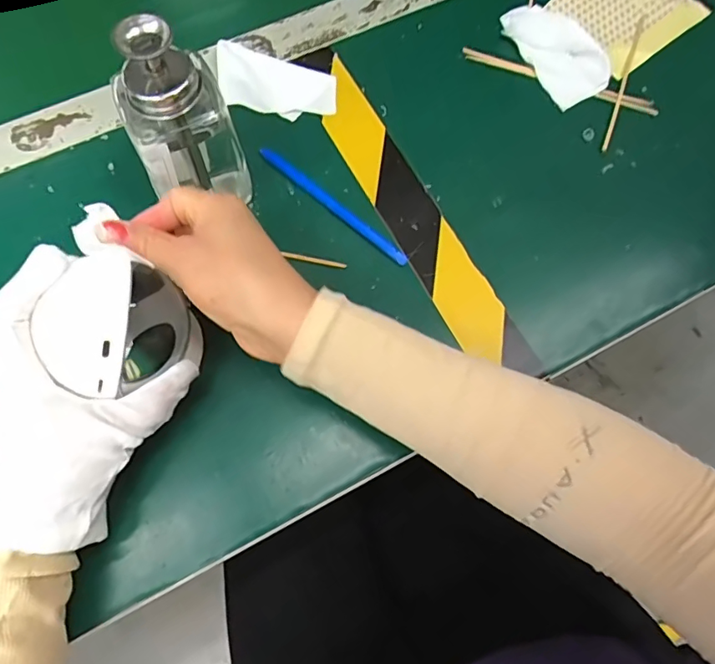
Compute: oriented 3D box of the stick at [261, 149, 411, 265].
[{"bbox_3d":[-0.018,-0.087,0.359,0.131,0.004,0.008,40,75,13],"label":"stick"}]

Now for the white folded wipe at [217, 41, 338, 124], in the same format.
[{"bbox_3d":[-0.060,-0.183,0.385,0.091,0.012,0.047,15,71,5],"label":"white folded wipe"}]

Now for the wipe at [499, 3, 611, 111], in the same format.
[{"bbox_3d":[0.152,-0.217,0.397,0.052,0.010,0.098,-24,72,-8],"label":"wipe"}]

